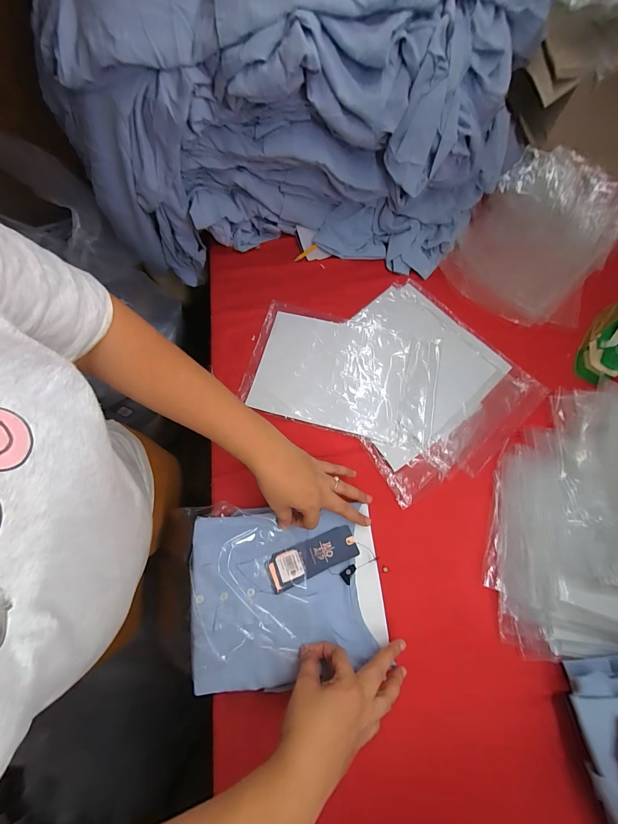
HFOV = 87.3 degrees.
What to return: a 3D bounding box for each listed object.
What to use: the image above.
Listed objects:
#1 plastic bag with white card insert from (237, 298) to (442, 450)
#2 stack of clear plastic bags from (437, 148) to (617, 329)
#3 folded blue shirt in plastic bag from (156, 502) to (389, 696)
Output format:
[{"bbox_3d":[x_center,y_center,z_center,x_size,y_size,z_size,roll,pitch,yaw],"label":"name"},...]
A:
[{"bbox_3d":[0.060,-0.070,0.578,0.327,0.008,0.216,15,71,5],"label":"plastic bag with white card insert"},{"bbox_3d":[0.475,-0.364,0.658,0.271,0.055,0.388,35,74,12],"label":"stack of clear plastic bags"},{"bbox_3d":[-0.050,0.241,0.443,0.292,0.034,0.216,-3,70,-1],"label":"folded blue shirt in plastic bag"}]

